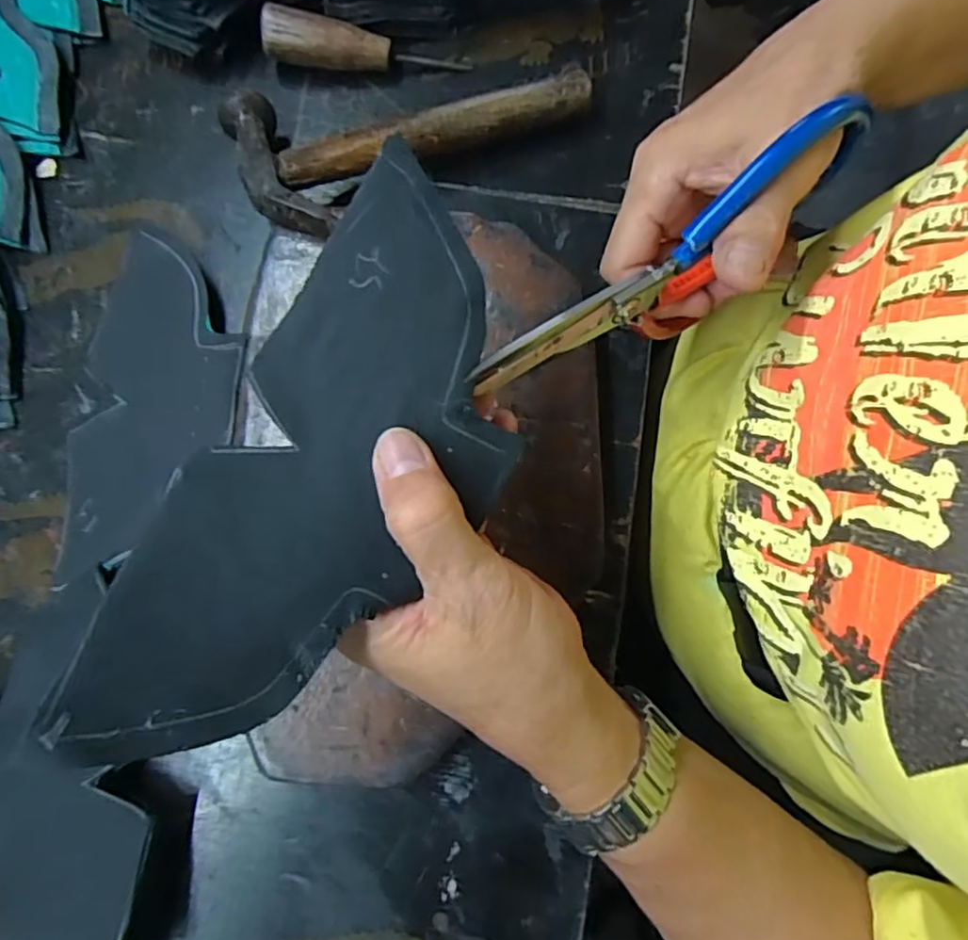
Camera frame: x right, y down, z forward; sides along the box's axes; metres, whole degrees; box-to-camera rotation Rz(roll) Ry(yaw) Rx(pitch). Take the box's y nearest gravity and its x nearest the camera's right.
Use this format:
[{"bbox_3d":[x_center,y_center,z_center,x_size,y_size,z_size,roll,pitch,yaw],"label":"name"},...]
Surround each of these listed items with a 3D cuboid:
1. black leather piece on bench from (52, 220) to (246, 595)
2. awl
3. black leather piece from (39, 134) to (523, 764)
[{"bbox_3d":[-0.166,-0.035,0.315,0.092,0.006,0.173,3,80,14],"label":"black leather piece on bench"},{"bbox_3d":[-0.067,-0.234,0.347,0.107,0.027,0.019,8,80,3],"label":"awl"},{"bbox_3d":[-0.040,-0.002,0.185,0.080,0.032,0.179,24,73,6],"label":"black leather piece"}]

